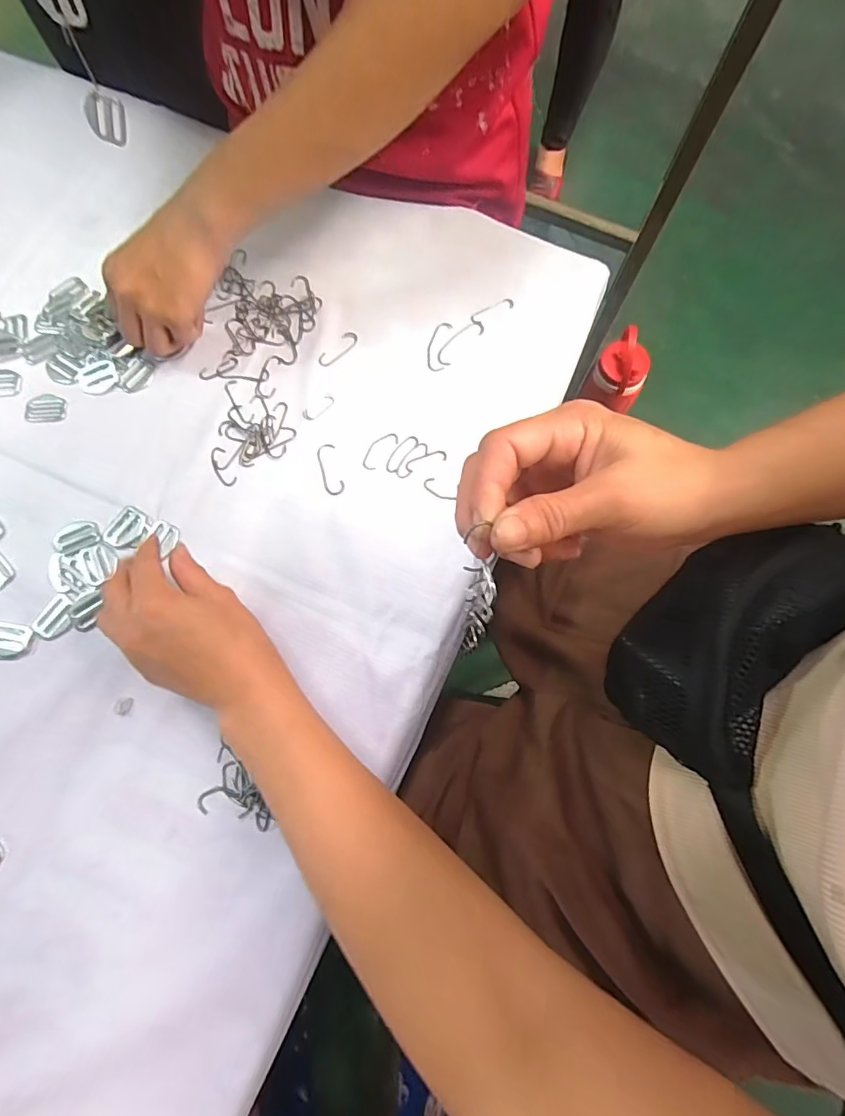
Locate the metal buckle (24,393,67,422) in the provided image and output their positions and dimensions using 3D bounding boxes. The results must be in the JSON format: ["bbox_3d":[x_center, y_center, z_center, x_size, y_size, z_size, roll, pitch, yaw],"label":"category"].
[{"bbox_3d":[-0.313,-0.124,0.405,0.032,0.004,0.026,-5,75,-2],"label":"metal buckle"}]

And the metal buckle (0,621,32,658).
[{"bbox_3d":[-0.305,0.060,0.354,0.035,0.004,0.026,10,75,2],"label":"metal buckle"}]

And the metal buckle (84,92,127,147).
[{"bbox_3d":[-0.221,-0.308,0.342,0.025,0.031,0.005,3,70,-28],"label":"metal buckle"}]

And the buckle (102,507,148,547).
[{"bbox_3d":[-0.228,-0.024,0.377,0.028,0.004,0.032,23,76,6],"label":"buckle"}]

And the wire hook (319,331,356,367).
[{"bbox_3d":[-0.073,-0.180,0.419,0.014,0.004,0.041,40,78,9],"label":"wire hook"}]

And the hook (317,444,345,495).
[{"bbox_3d":[-0.074,-0.072,0.392,0.016,0.004,0.045,-15,76,-4],"label":"hook"}]

